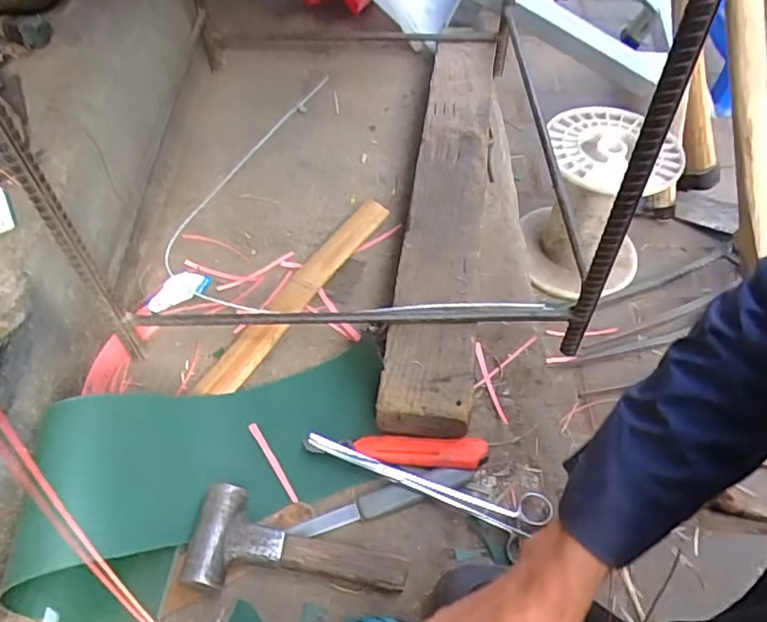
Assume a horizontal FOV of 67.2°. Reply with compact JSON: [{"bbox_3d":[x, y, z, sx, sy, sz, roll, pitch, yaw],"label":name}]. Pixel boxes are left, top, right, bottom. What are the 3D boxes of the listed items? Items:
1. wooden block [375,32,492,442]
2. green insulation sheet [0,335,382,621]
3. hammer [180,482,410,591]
[{"bbox_3d":[0.093,-0.162,0.785,0.104,0.064,0.703,7,54,5],"label":"wooden block"},{"bbox_3d":[-0.161,0.144,0.549,0.375,0.088,0.178,-20,56,-14],"label":"green insulation sheet"},{"bbox_3d":[-0.076,0.220,0.524,0.192,0.041,0.084,8,54,6],"label":"hammer"}]

